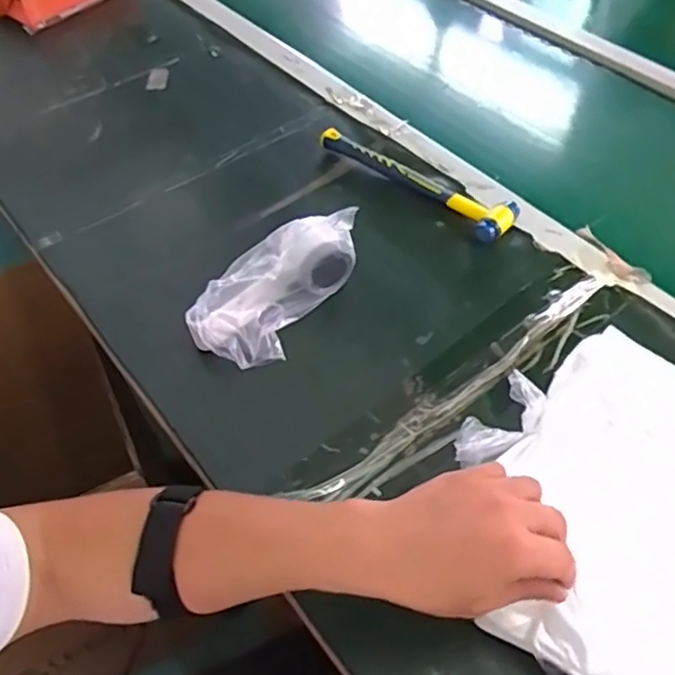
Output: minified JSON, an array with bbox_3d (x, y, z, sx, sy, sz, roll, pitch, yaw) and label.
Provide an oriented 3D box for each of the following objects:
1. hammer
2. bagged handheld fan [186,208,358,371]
[{"bbox_3d":[0.087,-0.178,0.705,0.241,0.023,0.054,37,62,26],"label":"hammer"},{"bbox_3d":[-0.051,-0.044,0.585,0.177,0.073,0.077,-42,61,-11],"label":"bagged handheld fan"}]

